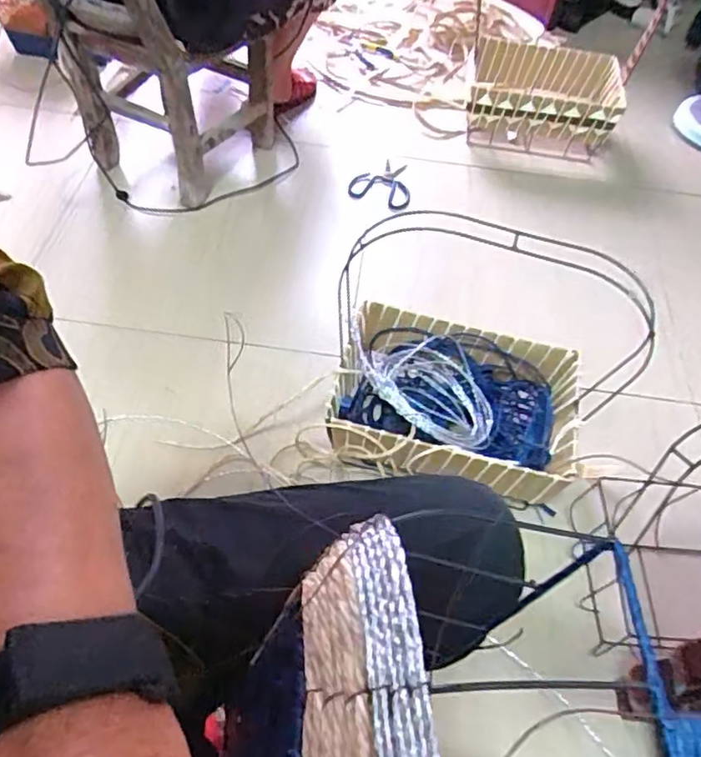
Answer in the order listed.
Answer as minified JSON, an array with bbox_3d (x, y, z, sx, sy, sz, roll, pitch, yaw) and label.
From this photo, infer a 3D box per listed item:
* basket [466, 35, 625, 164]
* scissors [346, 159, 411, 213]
[{"bbox_3d":[0.448,-0.675,1.465,0.324,0.147,0.278,10,55,2],"label":"basket"},{"bbox_3d":[0.073,-0.418,1.331,0.132,0.030,0.128,2,55,-3],"label":"scissors"}]

